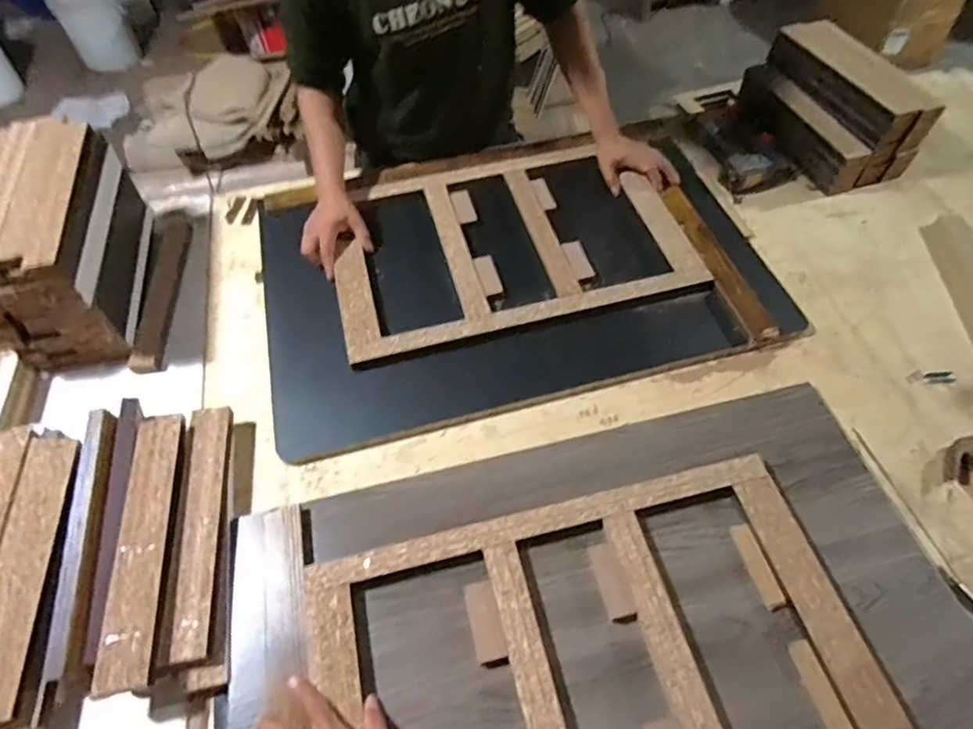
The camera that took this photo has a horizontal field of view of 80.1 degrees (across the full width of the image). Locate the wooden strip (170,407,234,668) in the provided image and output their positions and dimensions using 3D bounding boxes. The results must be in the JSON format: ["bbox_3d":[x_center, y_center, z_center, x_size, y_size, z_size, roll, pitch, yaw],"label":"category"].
[{"bbox_3d":[-0.340,0.188,0.698,0.043,0.028,0.309,-9,58,-7],"label":"wooden strip"}]

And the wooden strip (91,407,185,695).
[{"bbox_3d":[-0.389,0.198,0.663,0.050,0.030,0.313,-9,56,-4],"label":"wooden strip"}]

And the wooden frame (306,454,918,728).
[{"bbox_3d":[0.116,0.316,0.588,0.564,0.030,0.368,-11,58,-9],"label":"wooden frame"}]

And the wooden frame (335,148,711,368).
[{"bbox_3d":[0.032,-0.215,0.973,0.574,0.034,0.375,-13,59,-10],"label":"wooden frame"}]

